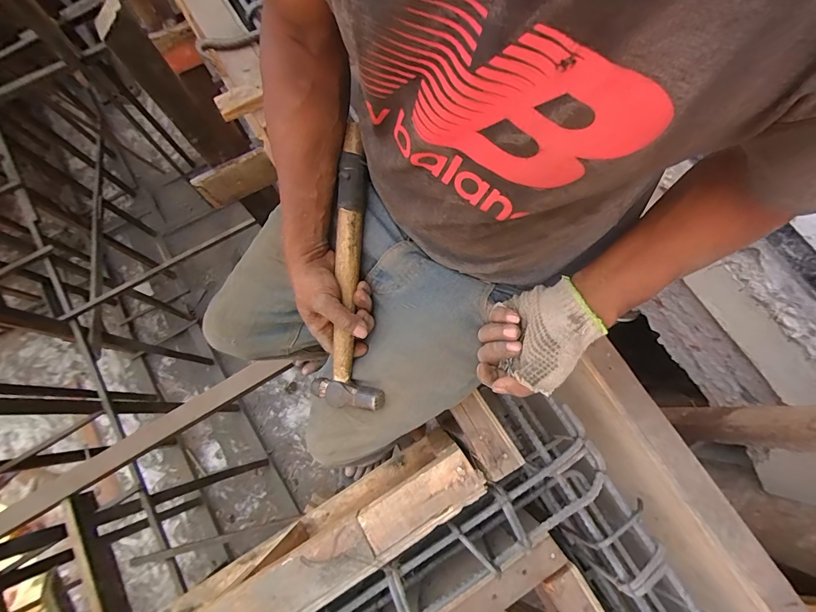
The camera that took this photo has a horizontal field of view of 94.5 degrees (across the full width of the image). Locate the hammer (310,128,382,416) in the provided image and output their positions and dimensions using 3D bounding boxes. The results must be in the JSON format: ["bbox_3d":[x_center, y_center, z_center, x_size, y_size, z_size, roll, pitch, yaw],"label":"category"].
[{"bbox_3d":[-0.068,-0.041,0.449,0.082,0.029,0.324,3,94,1],"label":"hammer"}]

